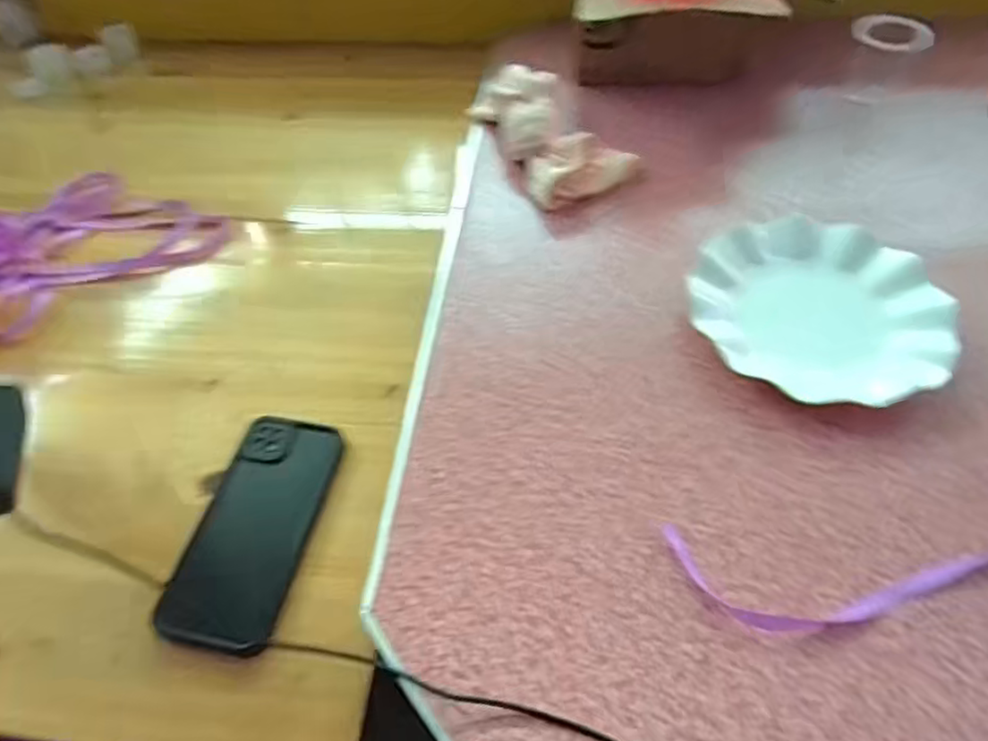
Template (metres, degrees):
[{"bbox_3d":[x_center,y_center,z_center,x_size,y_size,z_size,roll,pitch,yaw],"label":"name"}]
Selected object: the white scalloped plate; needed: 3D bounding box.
[{"bbox_3d":[0.250,-0.051,0.486,0.181,0.029,0.166,-2,53,3],"label":"white scalloped plate"}]

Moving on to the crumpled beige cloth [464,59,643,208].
[{"bbox_3d":[0.060,-0.247,0.633,0.113,0.065,0.172,-23,55,-12],"label":"crumpled beige cloth"}]

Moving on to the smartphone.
[{"bbox_3d":[-0.165,0.108,0.439,0.074,0.017,0.163,9,54,11],"label":"smartphone"}]

